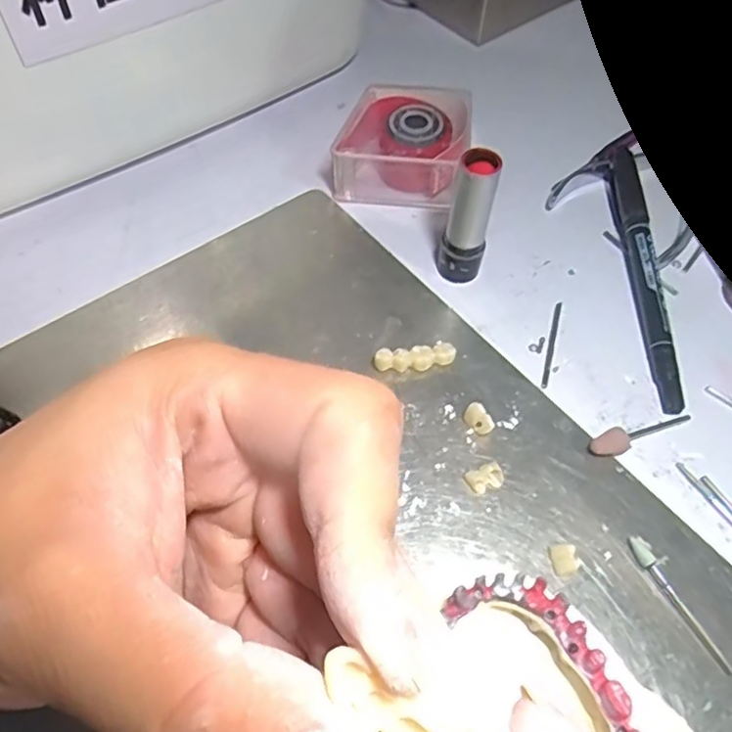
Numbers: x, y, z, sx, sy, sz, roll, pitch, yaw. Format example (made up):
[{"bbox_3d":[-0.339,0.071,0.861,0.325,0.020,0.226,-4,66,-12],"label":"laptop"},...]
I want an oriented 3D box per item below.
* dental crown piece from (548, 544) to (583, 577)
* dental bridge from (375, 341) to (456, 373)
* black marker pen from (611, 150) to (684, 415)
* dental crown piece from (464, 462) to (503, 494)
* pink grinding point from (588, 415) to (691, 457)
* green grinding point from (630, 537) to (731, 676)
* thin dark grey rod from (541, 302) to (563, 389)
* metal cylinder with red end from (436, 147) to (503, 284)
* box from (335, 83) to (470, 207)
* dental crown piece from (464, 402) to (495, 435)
[{"bbox_3d":[0.066,0.064,0.205,0.008,0.006,0.009,-13,60,-8],"label":"dental crown piece"},{"bbox_3d":[0.020,-0.003,0.246,0.032,0.010,0.008,-10,59,-6],"label":"dental bridge"},{"bbox_3d":[0.122,-0.044,0.271,0.011,0.013,0.138,2,59,1],"label":"black marker pen"},{"bbox_3d":[0.043,0.040,0.220,0.013,0.005,0.008,-18,61,-11],"label":"dental crown piece"},{"bbox_3d":[0.104,0.025,0.231,0.044,0.007,0.009,-19,61,-11],"label":"pink grinding point"},{"bbox_3d":[0.101,0.077,0.198,0.005,0.004,0.046,-22,61,-13],"label":"green grinding point"},{"bbox_3d":[0.078,-0.010,0.256,0.004,0.004,0.044,15,60,9],"label":"thin dark grey rod"},{"bbox_3d":[0.042,-0.059,0.253,0.019,0.059,0.017,12,59,7],"label":"metal cylinder with red end"},{"bbox_3d":[0.018,-0.107,0.299,0.059,0.028,0.051,8,59,4],"label":"box"},{"bbox_3d":[0.042,0.020,0.231,0.007,0.008,0.012,-32,64,-18],"label":"dental crown piece"}]

